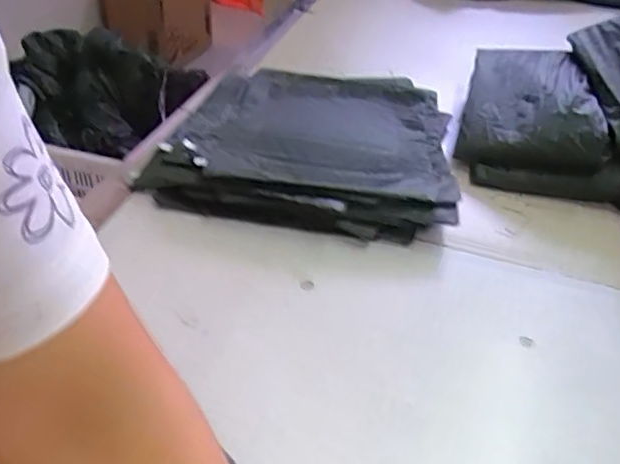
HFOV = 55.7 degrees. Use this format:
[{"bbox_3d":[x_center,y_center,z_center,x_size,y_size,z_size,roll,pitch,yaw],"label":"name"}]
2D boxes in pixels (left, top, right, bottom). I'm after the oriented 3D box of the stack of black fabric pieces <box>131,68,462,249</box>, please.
[{"bbox_3d":[0.001,-0.130,0.797,0.374,0.042,0.375,10,37,4],"label":"stack of black fabric pieces"}]

